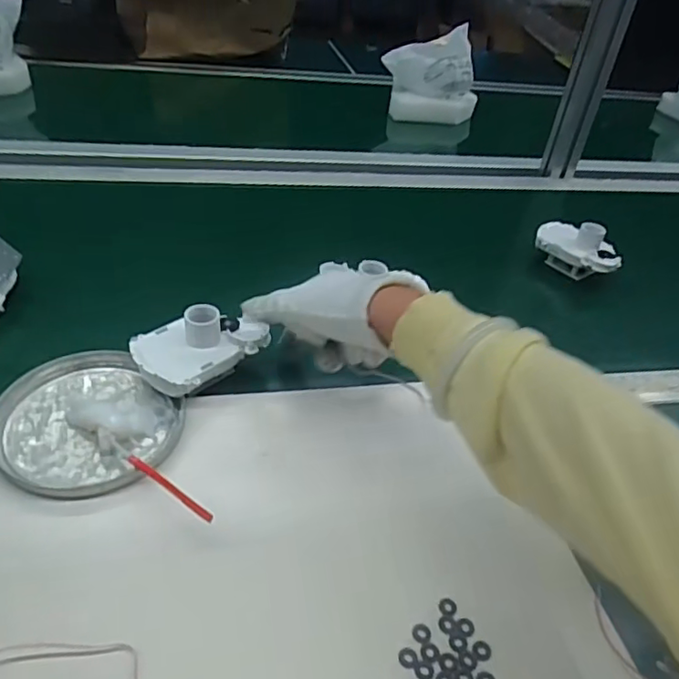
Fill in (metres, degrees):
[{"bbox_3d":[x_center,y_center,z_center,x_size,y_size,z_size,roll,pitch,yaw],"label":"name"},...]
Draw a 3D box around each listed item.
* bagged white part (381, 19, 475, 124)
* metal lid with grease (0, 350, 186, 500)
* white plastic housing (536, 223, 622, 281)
[{"bbox_3d":[0.169,-0.481,1.077,0.163,0.131,0.102,-3,39,-13],"label":"bagged white part"},{"bbox_3d":[-0.185,0.058,0.429,0.131,0.015,0.123,5,38,-4],"label":"metal lid with grease"},{"bbox_3d":[0.277,-0.106,0.682,0.094,0.058,0.061,25,41,20],"label":"white plastic housing"}]

